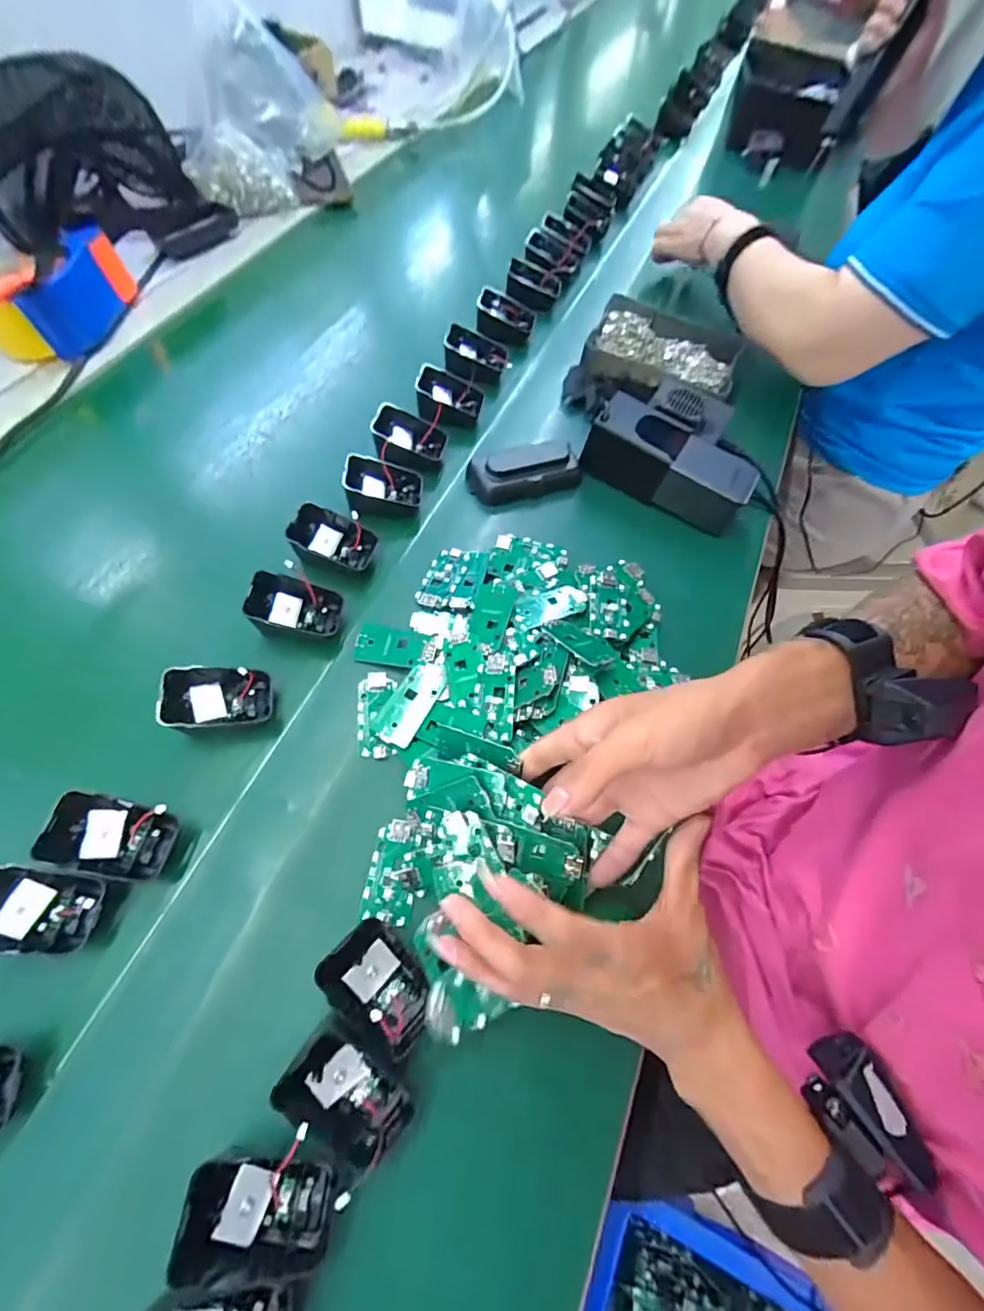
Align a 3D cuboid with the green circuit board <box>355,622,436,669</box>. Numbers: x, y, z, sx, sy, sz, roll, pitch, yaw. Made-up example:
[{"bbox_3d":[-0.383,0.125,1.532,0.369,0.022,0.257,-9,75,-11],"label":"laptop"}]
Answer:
[{"bbox_3d":[-0.077,-0.008,0.405,0.056,0.004,0.031,11,62,3],"label":"green circuit board"}]

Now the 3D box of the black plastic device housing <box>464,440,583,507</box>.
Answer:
[{"bbox_3d":[0.031,-0.173,0.496,0.104,0.034,0.046,-17,64,-11],"label":"black plastic device housing"}]

